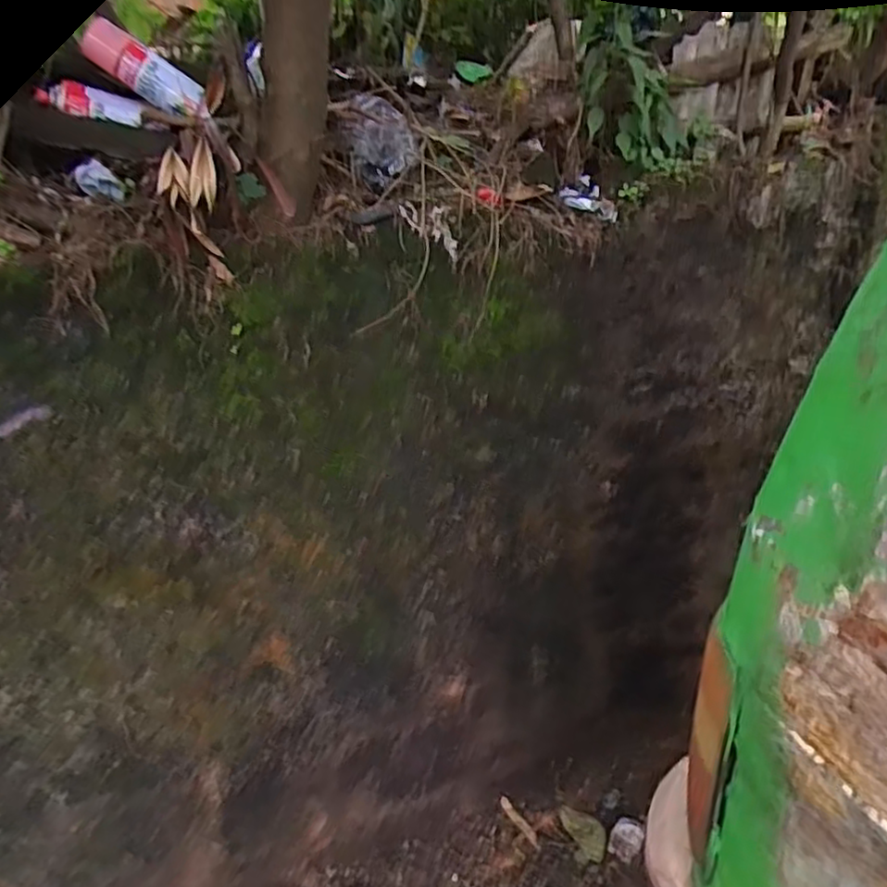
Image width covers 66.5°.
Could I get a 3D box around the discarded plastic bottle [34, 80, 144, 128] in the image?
[{"bbox_3d":[-0.585,-0.565,1.120,0.172,0.048,0.053,10,20,-6],"label":"discarded plastic bottle"}]

